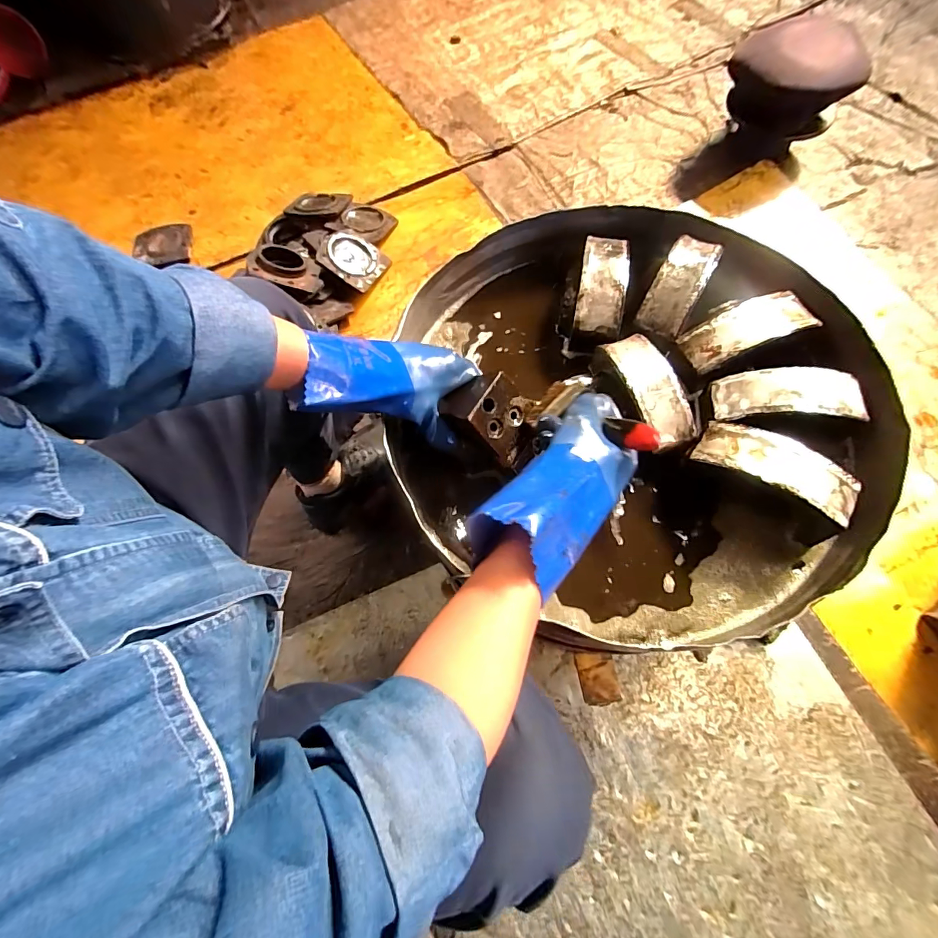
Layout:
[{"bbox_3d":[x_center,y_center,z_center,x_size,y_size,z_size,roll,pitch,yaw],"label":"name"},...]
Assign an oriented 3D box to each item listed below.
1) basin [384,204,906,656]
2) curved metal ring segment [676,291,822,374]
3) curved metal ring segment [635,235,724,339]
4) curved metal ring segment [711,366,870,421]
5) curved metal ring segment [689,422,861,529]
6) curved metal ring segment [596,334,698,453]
[{"bbox_3d":[0.198,-0.083,0.562,0.586,0.101,0.594,-2,70,4],"label":"basin"},{"bbox_3d":[0.342,-0.179,0.545,0.154,0.027,0.078,-19,69,-2],"label":"curved metal ring segment"},{"bbox_3d":[0.276,-0.243,0.574,0.057,0.033,0.147,29,75,14],"label":"curved metal ring segment"},{"bbox_3d":[0.370,-0.085,0.505,0.153,0.033,0.058,1,70,5],"label":"curved metal ring segment"},{"bbox_3d":[0.333,-0.003,0.469,0.156,0.028,0.063,30,75,15],"label":"curved metal ring segment"},{"bbox_3d":[0.216,-0.098,0.525,0.056,0.028,0.153,-20,69,-2],"label":"curved metal ring segment"}]

